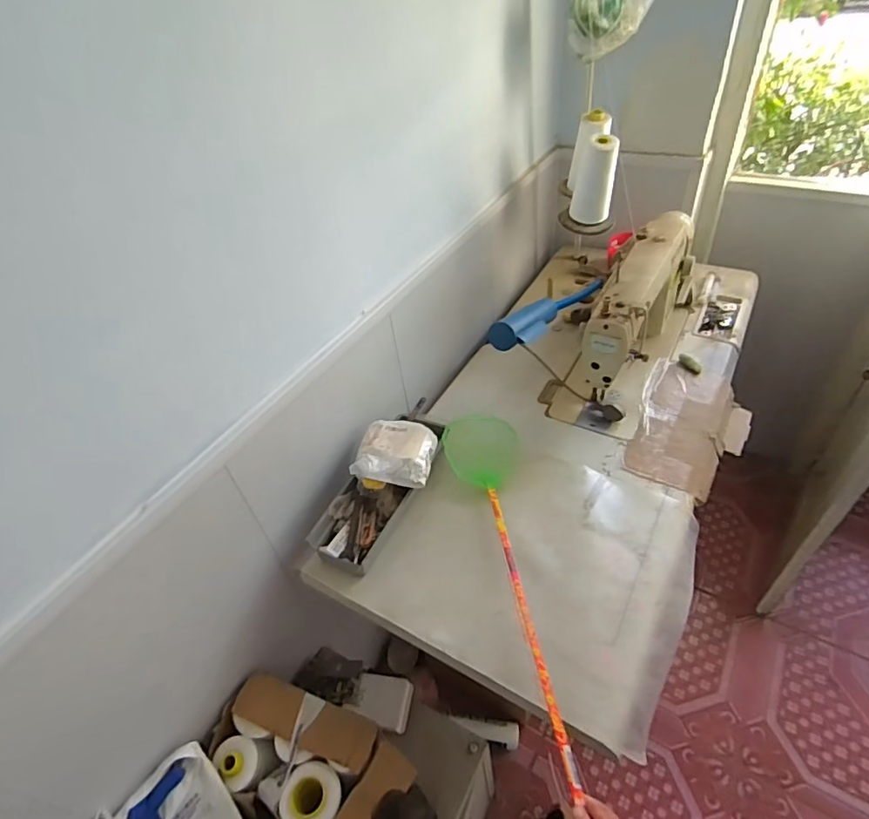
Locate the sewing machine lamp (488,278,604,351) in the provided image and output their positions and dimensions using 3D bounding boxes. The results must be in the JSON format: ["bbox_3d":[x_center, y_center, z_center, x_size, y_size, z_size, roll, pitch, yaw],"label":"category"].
[{"bbox_3d":[0.226,-0.189,0.993,0.059,0.052,0.339,27,40,31],"label":"sewing machine lamp"}]

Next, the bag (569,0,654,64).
[{"bbox_3d":[0.336,-0.772,1.002,0.146,0.150,0.058,-18,44,-11],"label":"bag"}]

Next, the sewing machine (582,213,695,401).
[{"bbox_3d":[0.428,-0.219,1.090,0.133,0.222,0.487,19,50,26],"label":"sewing machine"}]

